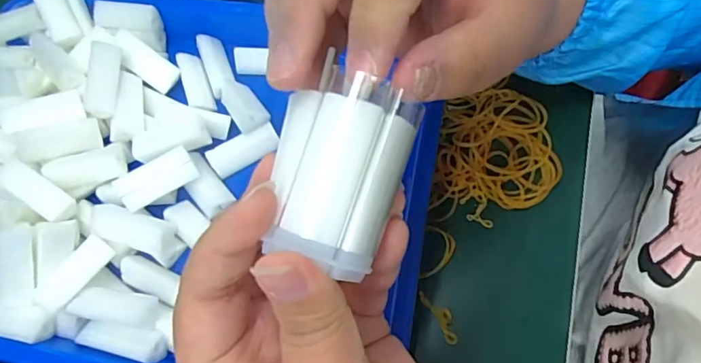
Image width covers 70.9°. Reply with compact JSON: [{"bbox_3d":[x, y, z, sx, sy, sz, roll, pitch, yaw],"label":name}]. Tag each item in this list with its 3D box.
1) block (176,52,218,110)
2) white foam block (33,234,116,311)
[{"bbox_3d":[-0.105,-0.067,0.334,0.017,0.009,0.048,-24,66,-2],"label":"block"},{"bbox_3d":[-0.152,0.051,0.272,0.016,0.008,0.043,30,59,14],"label":"white foam block"}]

